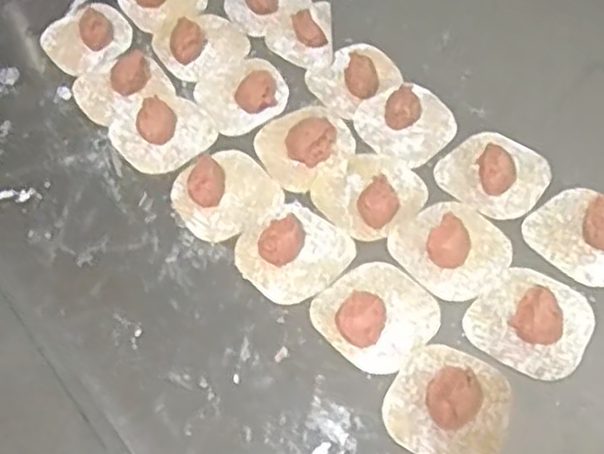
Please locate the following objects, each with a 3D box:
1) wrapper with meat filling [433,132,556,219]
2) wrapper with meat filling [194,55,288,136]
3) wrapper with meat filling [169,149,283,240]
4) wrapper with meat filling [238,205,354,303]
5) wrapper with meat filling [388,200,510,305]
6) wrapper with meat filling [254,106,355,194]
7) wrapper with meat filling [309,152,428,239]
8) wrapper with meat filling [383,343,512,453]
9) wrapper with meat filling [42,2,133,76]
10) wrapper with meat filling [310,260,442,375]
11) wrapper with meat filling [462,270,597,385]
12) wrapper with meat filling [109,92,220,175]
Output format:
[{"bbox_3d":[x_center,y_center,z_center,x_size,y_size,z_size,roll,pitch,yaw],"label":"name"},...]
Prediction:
[{"bbox_3d":[0.155,-0.050,0.585,0.079,0.023,0.078,34,64,22],"label":"wrapper with meat filling"},{"bbox_3d":[-0.051,-0.122,0.635,0.075,0.027,0.072,-1,57,1],"label":"wrapper with meat filling"},{"bbox_3d":[-0.062,-0.031,0.584,0.079,0.019,0.076,-1,57,1],"label":"wrapper with meat filling"},{"bbox_3d":[-0.007,0.012,0.545,0.077,0.027,0.075,-38,63,-20],"label":"wrapper with meat filling"},{"bbox_3d":[0.112,0.011,0.544,0.075,0.023,0.076,-33,62,-18],"label":"wrapper with meat filling"},{"bbox_3d":[0.001,-0.073,0.609,0.079,0.021,0.072,-36,63,-20],"label":"wrapper with meat filling"},{"bbox_3d":[0.054,-0.033,0.577,0.080,0.025,0.074,-33,62,-18],"label":"wrapper with meat filling"},{"bbox_3d":[0.097,0.113,0.478,0.076,0.021,0.076,27,62,18],"label":"wrapper with meat filling"},{"bbox_3d":[-0.199,-0.181,0.680,0.076,0.025,0.078,-25,60,-14],"label":"wrapper with meat filling"},{"bbox_3d":[0.053,0.057,0.520,0.078,0.021,0.077,-40,64,-22],"label":"wrapper with meat filling"},{"bbox_3d":[0.160,0.060,0.509,0.078,0.022,0.078,28,62,19],"label":"wrapper with meat filling"},{"bbox_3d":[-0.116,-0.085,0.616,0.078,0.020,0.077,-1,57,1],"label":"wrapper with meat filling"}]

